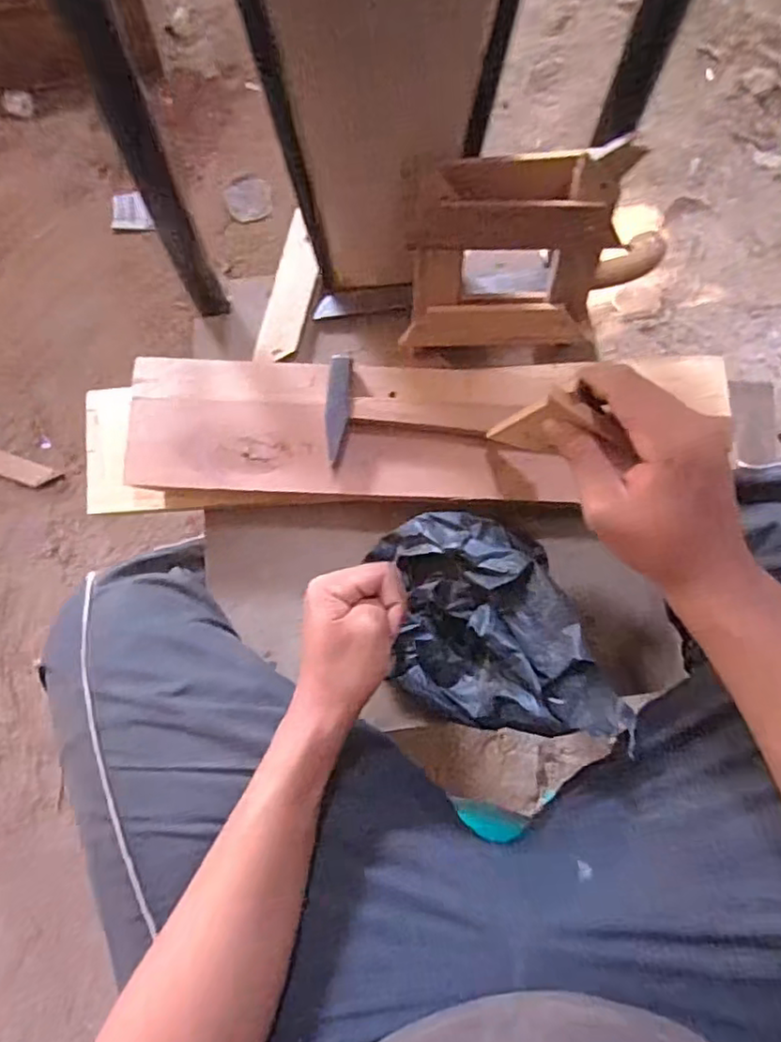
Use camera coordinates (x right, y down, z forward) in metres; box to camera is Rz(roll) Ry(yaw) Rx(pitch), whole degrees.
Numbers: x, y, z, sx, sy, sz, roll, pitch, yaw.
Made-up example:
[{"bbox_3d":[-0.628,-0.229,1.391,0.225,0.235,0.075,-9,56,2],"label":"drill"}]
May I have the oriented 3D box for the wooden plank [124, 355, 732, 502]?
[{"bbox_3d":[0.039,-0.078,0.534,0.504,0.025,0.122,0,83,-4],"label":"wooden plank"}]

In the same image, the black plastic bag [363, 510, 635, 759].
[{"bbox_3d":[0.081,0.079,0.496,0.164,0.057,0.188,-23,73,31],"label":"black plastic bag"}]

